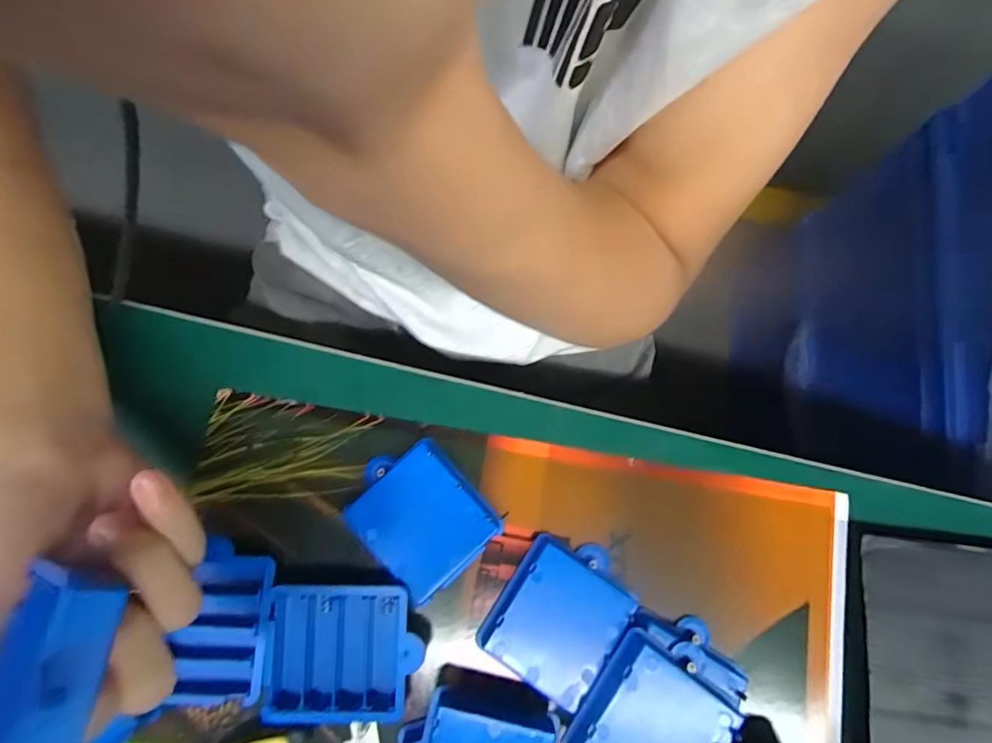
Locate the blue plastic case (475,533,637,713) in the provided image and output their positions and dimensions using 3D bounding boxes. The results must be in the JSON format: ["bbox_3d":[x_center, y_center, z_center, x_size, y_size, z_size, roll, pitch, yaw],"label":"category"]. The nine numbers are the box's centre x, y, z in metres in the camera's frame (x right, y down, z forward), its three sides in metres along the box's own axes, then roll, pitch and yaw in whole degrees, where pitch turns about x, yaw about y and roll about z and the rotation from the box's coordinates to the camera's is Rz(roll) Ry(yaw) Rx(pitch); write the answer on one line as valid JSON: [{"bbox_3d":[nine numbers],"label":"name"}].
[{"bbox_3d":[0.035,0.129,0.280,0.060,0.014,0.075,34,79,6],"label":"blue plastic case"}]

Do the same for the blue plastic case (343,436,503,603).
[{"bbox_3d":[-0.043,0.079,0.291,0.062,0.013,0.075,-41,82,-9],"label":"blue plastic case"}]

